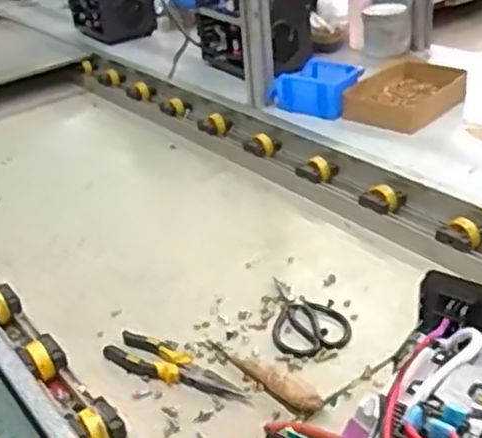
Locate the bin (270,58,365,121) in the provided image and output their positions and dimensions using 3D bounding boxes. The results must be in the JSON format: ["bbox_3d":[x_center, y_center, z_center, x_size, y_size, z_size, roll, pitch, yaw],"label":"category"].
[{"bbox_3d":[0.139,-0.240,1.306,0.148,0.074,0.101,18,38,36],"label":"bin"}]

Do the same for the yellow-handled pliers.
[{"bbox_3d":[-0.079,0.174,0.840,0.195,0.017,0.059,15,36,32],"label":"yellow-handled pliers"}]

